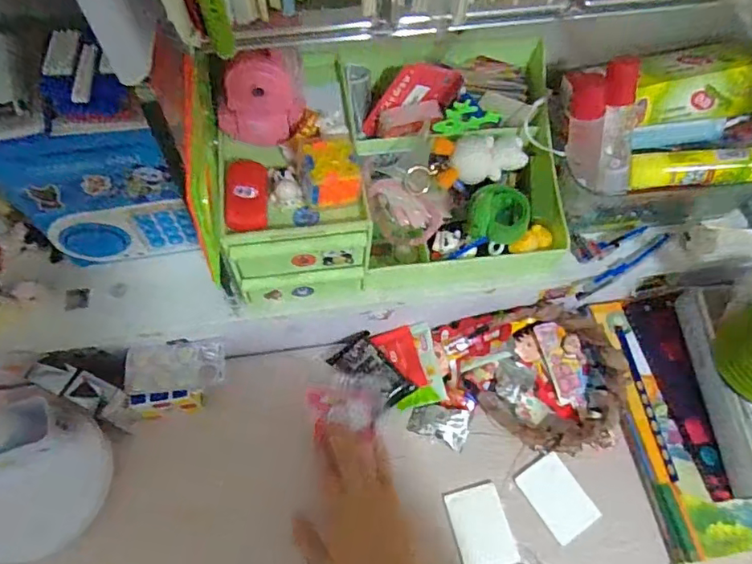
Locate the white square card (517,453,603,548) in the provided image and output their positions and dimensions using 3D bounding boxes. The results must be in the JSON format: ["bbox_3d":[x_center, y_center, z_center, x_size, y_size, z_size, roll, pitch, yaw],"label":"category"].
[{"bbox_3d":[0.176,0.208,0.524,0.047,0.004,0.072,-34,73,-8],"label":"white square card"}]

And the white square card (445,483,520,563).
[{"bbox_3d":[0.100,0.233,0.512,0.050,0.004,0.072,-14,69,-6],"label":"white square card"}]

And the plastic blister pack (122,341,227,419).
[{"bbox_3d":[-0.191,0.094,0.521,0.090,0.043,0.074,-2,86,-15],"label":"plastic blister pack"}]

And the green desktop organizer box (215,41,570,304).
[{"bbox_3d":[0.017,-0.102,0.457,0.285,0.151,0.173,-7,64,-6],"label":"green desktop organizer box"}]

